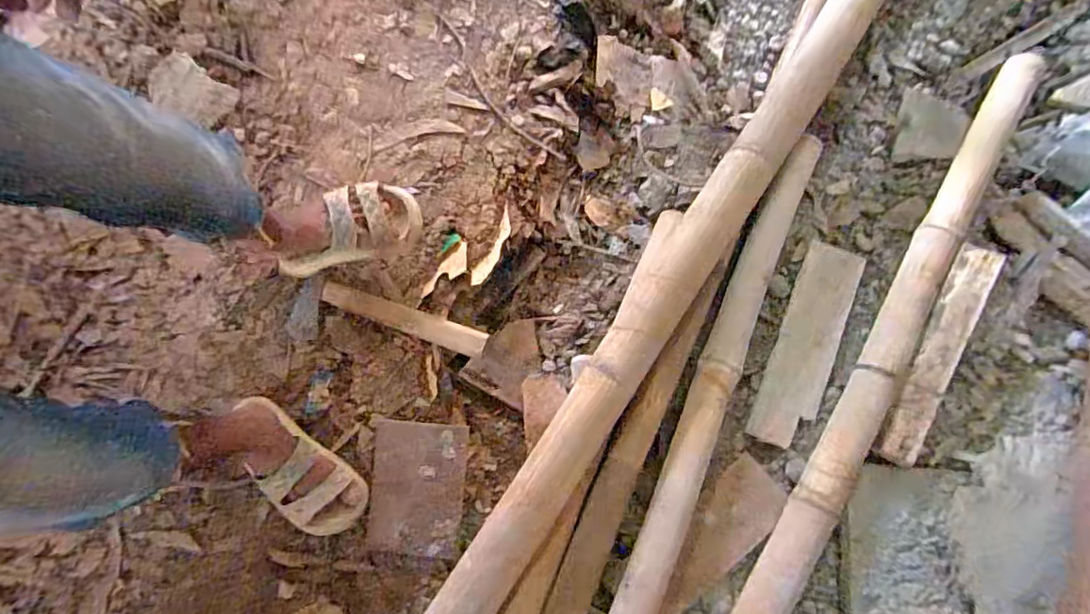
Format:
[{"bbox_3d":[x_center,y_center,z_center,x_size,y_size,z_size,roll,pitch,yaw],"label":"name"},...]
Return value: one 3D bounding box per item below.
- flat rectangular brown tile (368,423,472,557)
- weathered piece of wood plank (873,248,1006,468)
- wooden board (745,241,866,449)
[{"bbox_3d":[-0.200,0.280,0.843,0.143,0.013,0.195,4,74,-1],"label":"flat rectangular brown tile"},{"bbox_3d":[0.601,0.068,0.832,0.052,0.025,0.367,25,78,32],"label":"weathered piece of wood plank"},{"bbox_3d":[0.431,0.058,0.896,0.088,0.018,0.351,19,79,22],"label":"wooden board"}]

